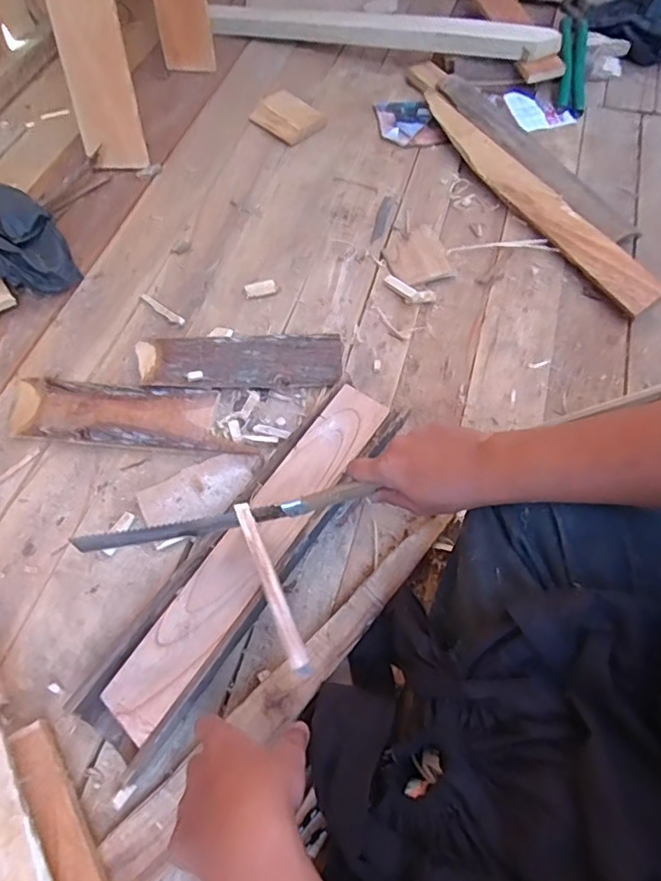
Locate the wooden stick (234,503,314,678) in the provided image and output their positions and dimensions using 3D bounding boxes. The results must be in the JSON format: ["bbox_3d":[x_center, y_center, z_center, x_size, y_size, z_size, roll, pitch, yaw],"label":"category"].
[{"bbox_3d":[-0.049,0.116,0.447,0.017,0.010,0.151,-22,62,-10],"label":"wooden stick"}]

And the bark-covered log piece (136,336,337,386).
[{"bbox_3d":[-0.111,-0.097,0.680,0.245,0.029,0.073,-3,60,1],"label":"bark-covered log piece"}]

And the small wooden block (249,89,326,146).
[{"bbox_3d":[-0.072,-0.557,0.945,0.119,0.024,0.082,40,69,22],"label":"small wooden block"}]

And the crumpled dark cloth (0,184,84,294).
[{"bbox_3d":[-0.468,-0.279,0.760,0.146,0.086,0.259,-41,67,-19],"label":"crumpled dark cloth"}]

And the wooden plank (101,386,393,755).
[{"bbox_3d":[-0.068,0.095,0.530,0.063,0.019,0.378,31,66,18],"label":"wooden plank"}]

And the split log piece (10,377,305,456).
[{"bbox_3d":[-0.216,-0.031,0.656,0.342,0.023,0.089,5,61,5],"label":"split log piece"}]

